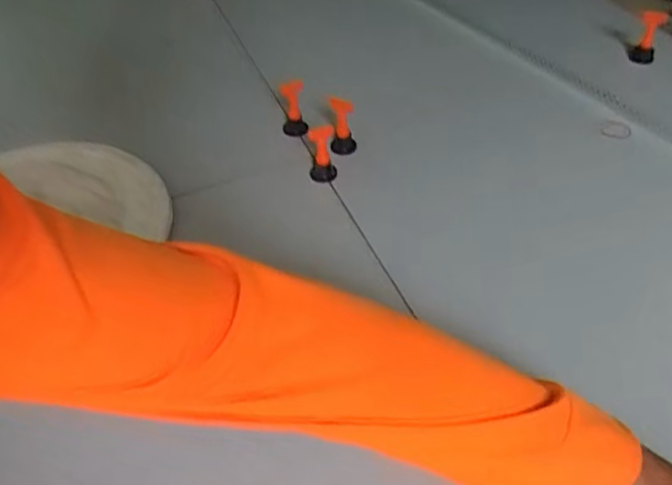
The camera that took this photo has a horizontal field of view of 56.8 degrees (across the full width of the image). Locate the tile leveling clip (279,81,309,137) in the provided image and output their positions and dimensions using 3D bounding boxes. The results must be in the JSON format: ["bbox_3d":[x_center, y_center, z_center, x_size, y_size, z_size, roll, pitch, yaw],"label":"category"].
[{"bbox_3d":[-0.054,-0.171,0.796,0.031,0.081,0.030,-5,48,-2],"label":"tile leveling clip"}]

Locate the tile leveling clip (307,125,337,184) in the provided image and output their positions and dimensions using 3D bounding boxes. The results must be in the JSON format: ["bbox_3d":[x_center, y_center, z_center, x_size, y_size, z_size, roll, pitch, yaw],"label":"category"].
[{"bbox_3d":[-0.017,-0.107,0.727,0.030,0.072,0.033,-3,48,0],"label":"tile leveling clip"}]

